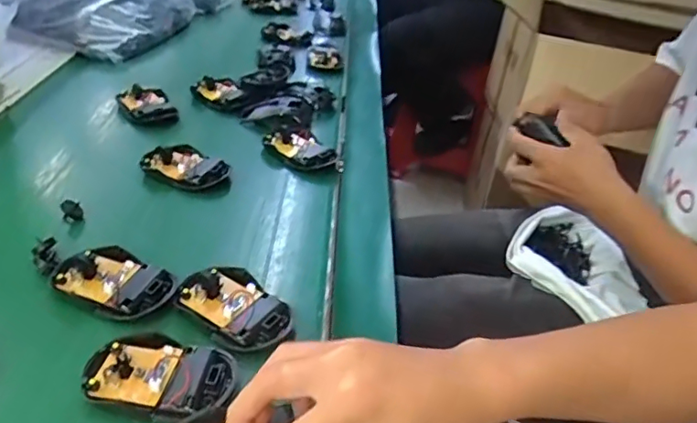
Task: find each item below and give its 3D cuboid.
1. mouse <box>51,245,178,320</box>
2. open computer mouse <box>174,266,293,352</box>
[{"bbox_3d":[-0.179,0.052,0.419,0.085,0.014,0.057,18,37,18],"label":"mouse"},{"bbox_3d":[-0.085,0.070,0.410,0.086,0.013,0.056,28,41,29],"label":"open computer mouse"}]

